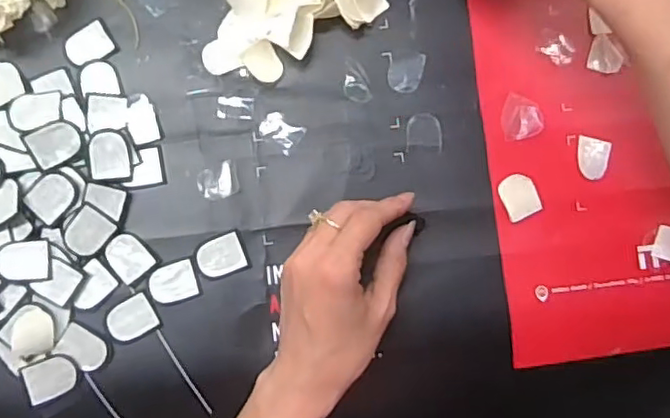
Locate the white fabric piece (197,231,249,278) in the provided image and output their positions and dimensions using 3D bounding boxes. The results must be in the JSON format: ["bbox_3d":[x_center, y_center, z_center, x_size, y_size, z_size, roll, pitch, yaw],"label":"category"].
[{"bbox_3d":[-0.076,0.032,0.404,0.030,0.004,0.025,-22,87,-5],"label":"white fabric piece"}]

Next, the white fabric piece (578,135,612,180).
[{"bbox_3d":[0.183,-0.036,0.429,0.023,0.004,0.029,11,84,-3],"label":"white fabric piece"}]

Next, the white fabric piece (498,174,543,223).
[{"bbox_3d":[0.127,-0.009,0.419,0.024,0.007,0.030,-23,87,-6],"label":"white fabric piece"}]

